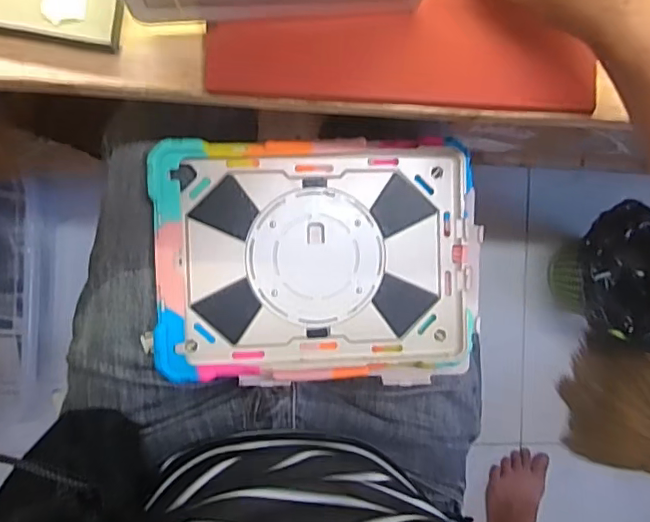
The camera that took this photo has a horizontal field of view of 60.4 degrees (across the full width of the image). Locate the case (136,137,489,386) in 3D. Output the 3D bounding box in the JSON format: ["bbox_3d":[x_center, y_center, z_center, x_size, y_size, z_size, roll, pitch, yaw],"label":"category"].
[{"bbox_3d":[-0.002,0.002,0.467,0.267,0.032,0.198,1,91,-6],"label":"case"}]

